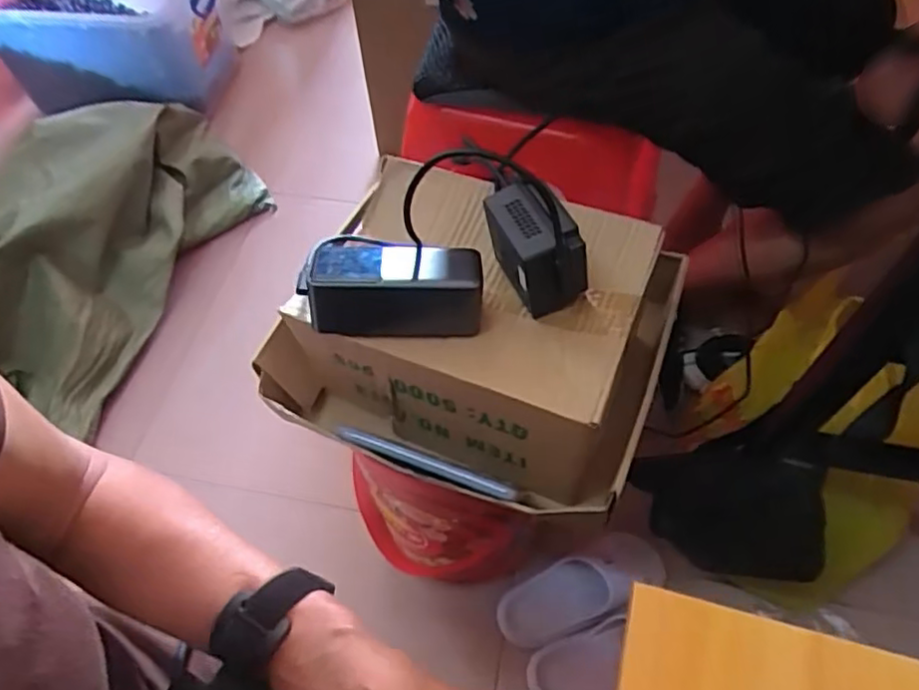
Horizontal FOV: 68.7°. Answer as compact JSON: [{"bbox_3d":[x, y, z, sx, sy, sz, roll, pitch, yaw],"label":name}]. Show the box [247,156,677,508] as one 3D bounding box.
[{"bbox_3d":[0.010,-0.012,0.602,0.319,0.155,0.209,17,59,15],"label":"box"}]

